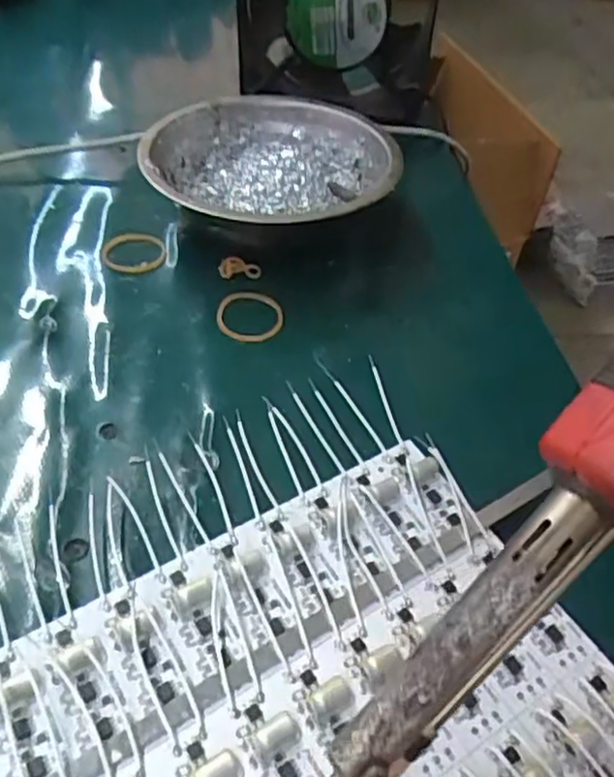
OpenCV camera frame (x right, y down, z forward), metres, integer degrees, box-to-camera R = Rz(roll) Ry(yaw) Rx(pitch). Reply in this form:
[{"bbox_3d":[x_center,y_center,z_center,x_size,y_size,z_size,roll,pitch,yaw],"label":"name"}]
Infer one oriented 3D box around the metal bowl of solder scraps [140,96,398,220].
[{"bbox_3d":[-0.019,-0.109,0.363,0.123,0.041,0.123,2,46,-2],"label":"metal bowl of solder scraps"}]

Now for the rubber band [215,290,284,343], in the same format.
[{"bbox_3d":[-0.026,-0.034,0.315,0.029,0.004,0.032,0,46,-5],"label":"rubber band"}]

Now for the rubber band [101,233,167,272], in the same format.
[{"bbox_3d":[-0.086,-0.068,0.348,0.031,0.005,0.034,-7,45,-9],"label":"rubber band"}]

